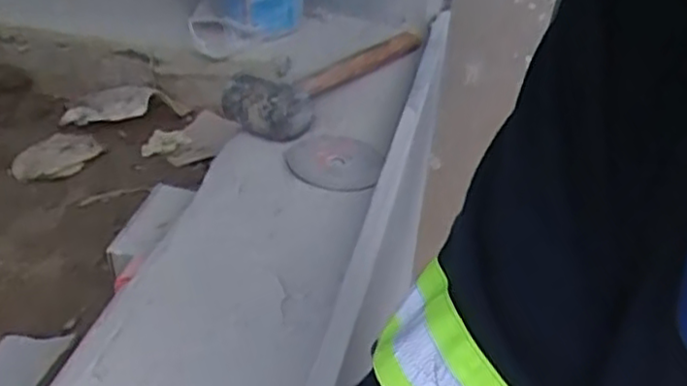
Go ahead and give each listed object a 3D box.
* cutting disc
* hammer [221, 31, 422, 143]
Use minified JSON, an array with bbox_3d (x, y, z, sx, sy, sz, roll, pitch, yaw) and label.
[{"bbox_3d":[-0.008,-0.033,0.757,0.100,0.007,0.106,0,32,0],"label":"cutting disc"},{"bbox_3d":[-0.011,-0.166,0.890,0.087,0.050,0.342,20,38,23],"label":"hammer"}]

